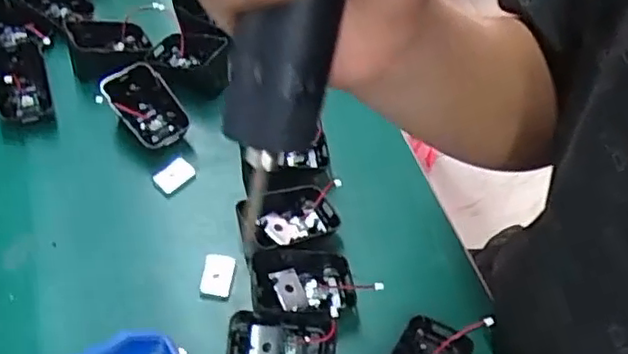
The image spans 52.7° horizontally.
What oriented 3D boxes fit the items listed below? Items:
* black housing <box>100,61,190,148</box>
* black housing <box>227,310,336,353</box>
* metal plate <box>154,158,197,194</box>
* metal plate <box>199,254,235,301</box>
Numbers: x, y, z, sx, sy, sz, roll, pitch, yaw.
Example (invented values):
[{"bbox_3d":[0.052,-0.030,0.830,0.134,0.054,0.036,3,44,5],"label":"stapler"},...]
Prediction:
[{"bbox_3d":[-0.132,-0.056,0.503,0.044,0.027,0.069,-38,92,-12],"label":"black housing"},{"bbox_3d":[-0.022,0.107,0.397,0.068,0.034,0.038,5,53,1],"label":"black housing"},{"bbox_3d":[-0.108,-0.002,0.489,0.029,0.004,0.024,-39,69,-12],"label":"metal plate"},{"bbox_3d":[-0.068,0.069,0.441,0.023,0.008,0.031,9,53,4],"label":"metal plate"}]

